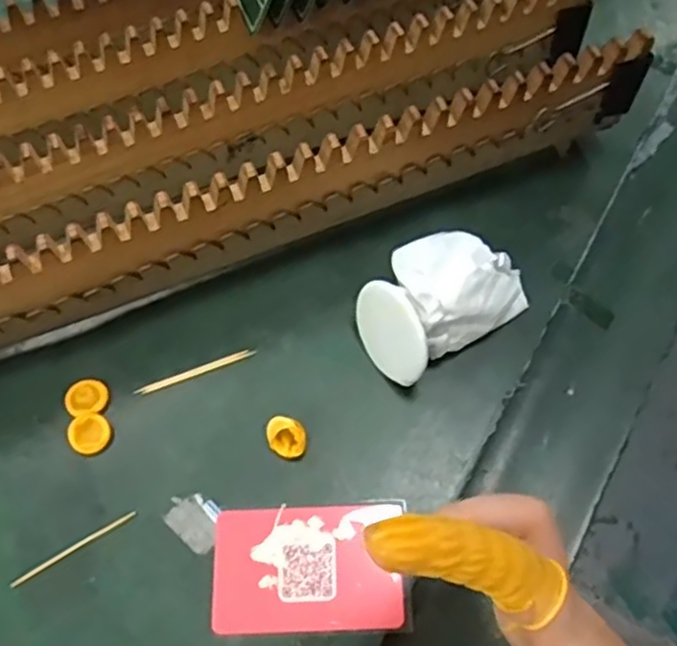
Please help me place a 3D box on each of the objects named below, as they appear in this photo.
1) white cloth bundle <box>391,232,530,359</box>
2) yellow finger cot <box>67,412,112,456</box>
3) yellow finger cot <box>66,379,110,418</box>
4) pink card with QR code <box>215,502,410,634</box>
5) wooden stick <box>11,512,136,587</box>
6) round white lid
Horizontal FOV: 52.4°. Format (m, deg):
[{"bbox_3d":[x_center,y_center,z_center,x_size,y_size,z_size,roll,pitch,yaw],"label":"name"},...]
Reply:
[{"bbox_3d":[0.063,-0.020,0.355,0.067,0.042,0.054,-29,67,-10],"label":"white cloth bundle"},{"bbox_3d":[-0.125,0.055,0.345,0.020,0.004,0.022,-1,65,2],"label":"yellow finger cot"},{"bbox_3d":[-0.130,0.037,0.354,0.021,0.004,0.020,-1,65,2],"label":"yellow finger cot"},{"bbox_3d":[-0.014,0.112,0.317,0.085,0.004,0.056,-2,64,0],"label":"pink card with QR code"},{"bbox_3d":[-0.124,0.106,0.324,0.061,0.004,0.004,-30,67,-11],"label":"wooden stick"},{"bbox_3d":[0.026,0.005,0.340,0.005,0.051,0.051,-22,64,-28],"label":"round white lid"}]

